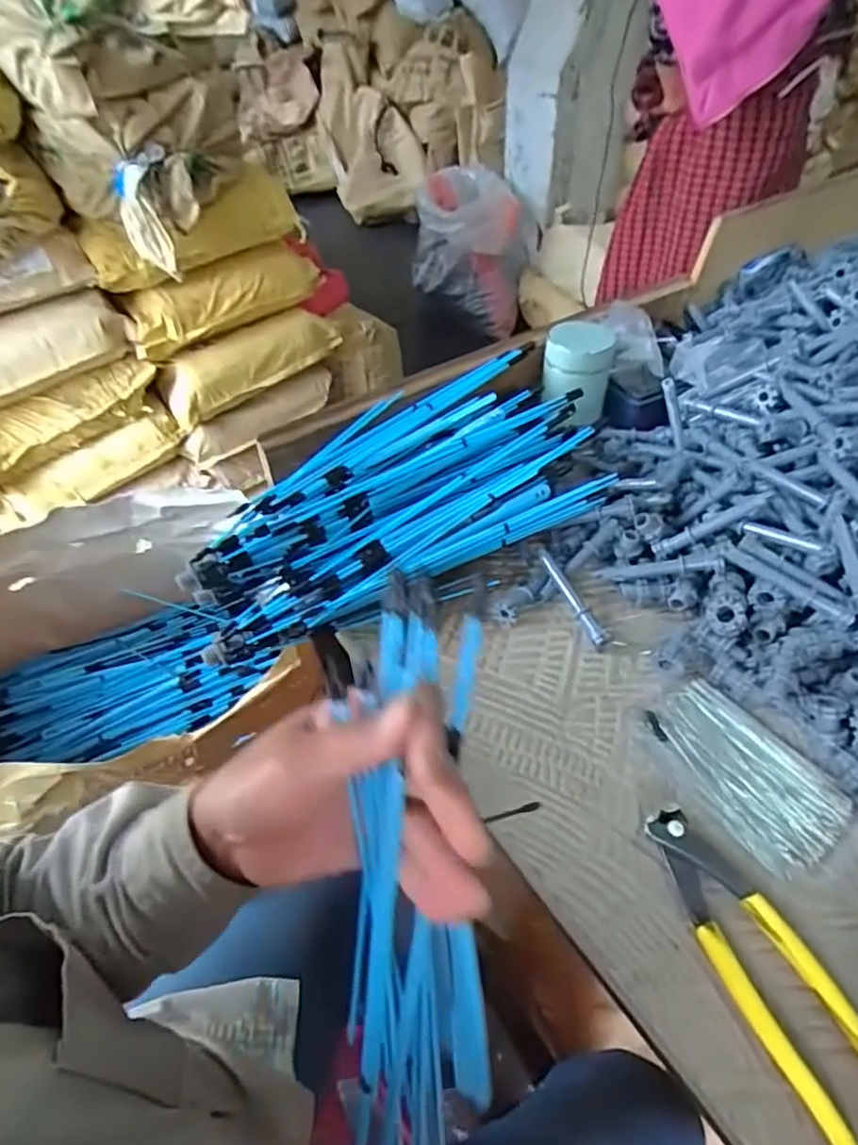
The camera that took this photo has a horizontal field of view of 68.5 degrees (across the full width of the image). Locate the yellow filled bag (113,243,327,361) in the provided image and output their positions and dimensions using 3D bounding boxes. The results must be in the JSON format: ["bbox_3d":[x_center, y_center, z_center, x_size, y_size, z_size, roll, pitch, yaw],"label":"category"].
[{"bbox_3d":[-0.433,-0.593,1.357,0.426,0.133,0.101,-23,50,-18],"label":"yellow filled bag"}]

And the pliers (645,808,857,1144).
[{"bbox_3d":[0.178,0.205,0.339,0.049,0.014,0.162,-19,49,-14],"label":"pliers"}]

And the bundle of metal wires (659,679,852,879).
[{"bbox_3d":[0.210,0.128,0.417,0.072,0.008,0.123,-24,50,-18],"label":"bundle of metal wires"}]

